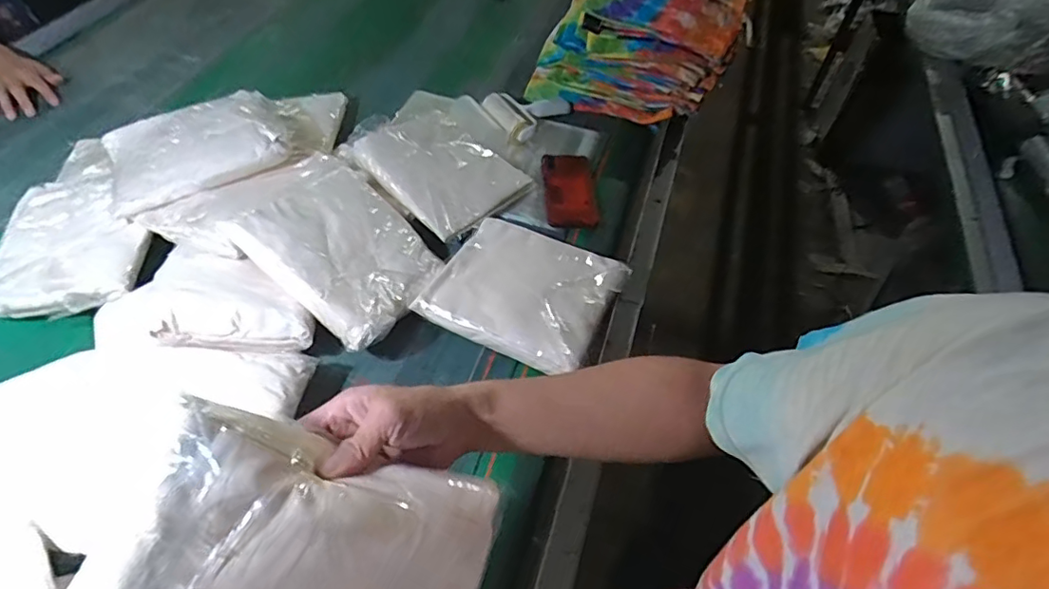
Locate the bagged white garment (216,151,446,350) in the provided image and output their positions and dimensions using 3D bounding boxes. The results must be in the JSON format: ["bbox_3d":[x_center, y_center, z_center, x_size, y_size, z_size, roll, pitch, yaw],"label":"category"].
[{"bbox_3d":[-0.239,-0.072,0.719,0.277,0.043,0.199,40,45,6],"label":"bagged white garment"}]

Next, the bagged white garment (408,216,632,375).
[{"bbox_3d":[0.000,-0.013,0.716,0.217,0.033,0.188,24,55,14],"label":"bagged white garment"}]

